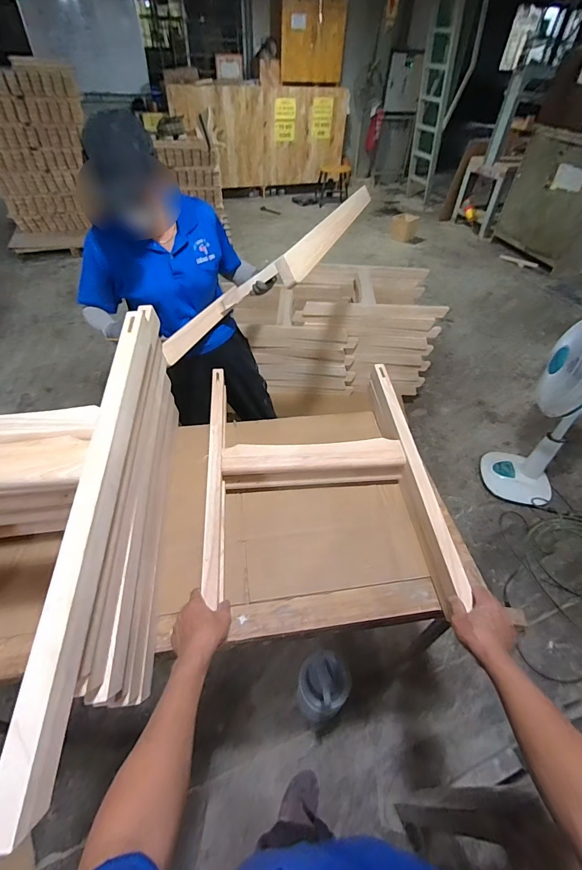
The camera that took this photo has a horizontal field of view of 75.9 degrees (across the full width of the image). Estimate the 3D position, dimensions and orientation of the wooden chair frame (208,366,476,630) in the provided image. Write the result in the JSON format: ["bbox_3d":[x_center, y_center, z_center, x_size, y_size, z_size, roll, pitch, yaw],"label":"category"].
[{"bbox_3d":[0.057,0.070,0.918,0.506,0.131,0.701,-3,47,-6],"label":"wooden chair frame"}]

